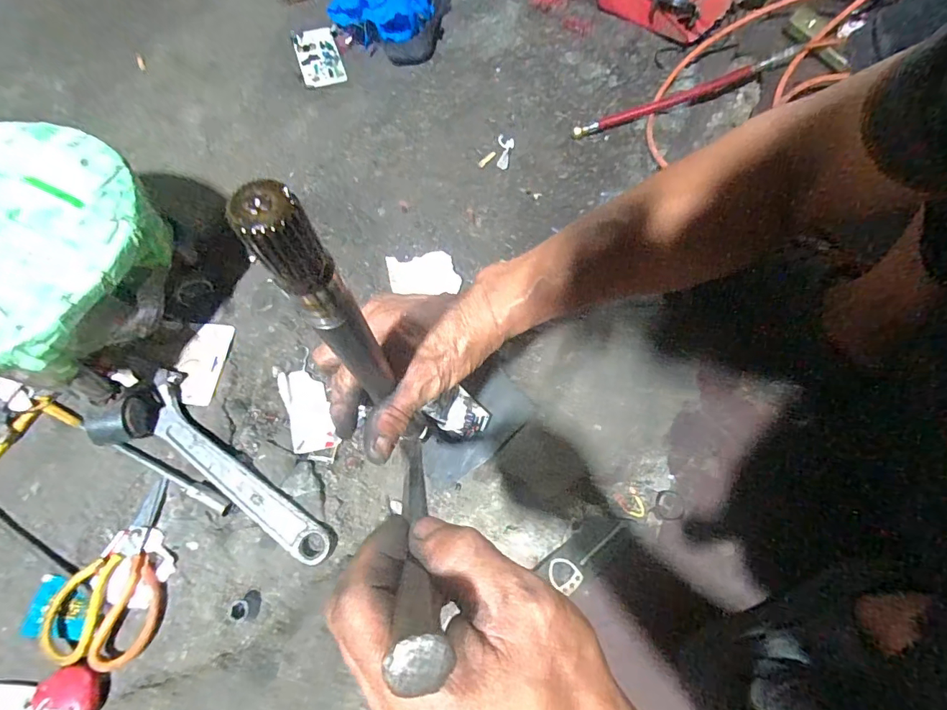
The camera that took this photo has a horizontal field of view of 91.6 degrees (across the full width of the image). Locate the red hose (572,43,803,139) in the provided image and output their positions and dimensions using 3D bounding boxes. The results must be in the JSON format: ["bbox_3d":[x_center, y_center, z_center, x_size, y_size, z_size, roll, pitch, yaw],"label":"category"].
[{"bbox_3d":[0.320,-0.402,0.713,0.332,0.030,0.027,-15,66,14],"label":"red hose"}]

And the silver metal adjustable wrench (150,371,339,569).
[{"bbox_3d":[-0.274,0.124,0.527,0.302,0.018,0.056,35,71,14],"label":"silver metal adjustable wrench"}]

